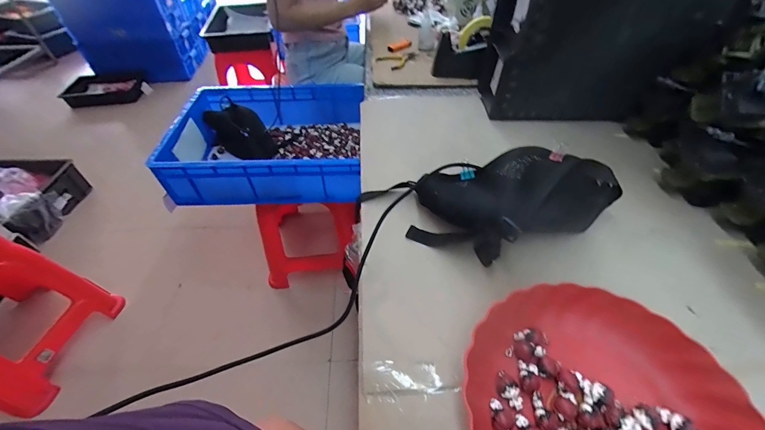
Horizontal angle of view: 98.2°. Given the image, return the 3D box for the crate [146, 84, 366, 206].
[{"bbox_3d":[-0.355,-0.226,0.987,0.499,0.146,0.411,-2,48,0],"label":"crate"}]

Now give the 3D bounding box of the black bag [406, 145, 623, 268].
[{"bbox_3d":[0.190,-0.011,0.457,0.294,0.104,0.138,-1,48,1],"label":"black bag"}]

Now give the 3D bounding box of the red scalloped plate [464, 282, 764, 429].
[{"bbox_3d":[0.202,0.183,0.308,0.226,0.053,0.230,-1,48,1],"label":"red scalloped plate"}]

